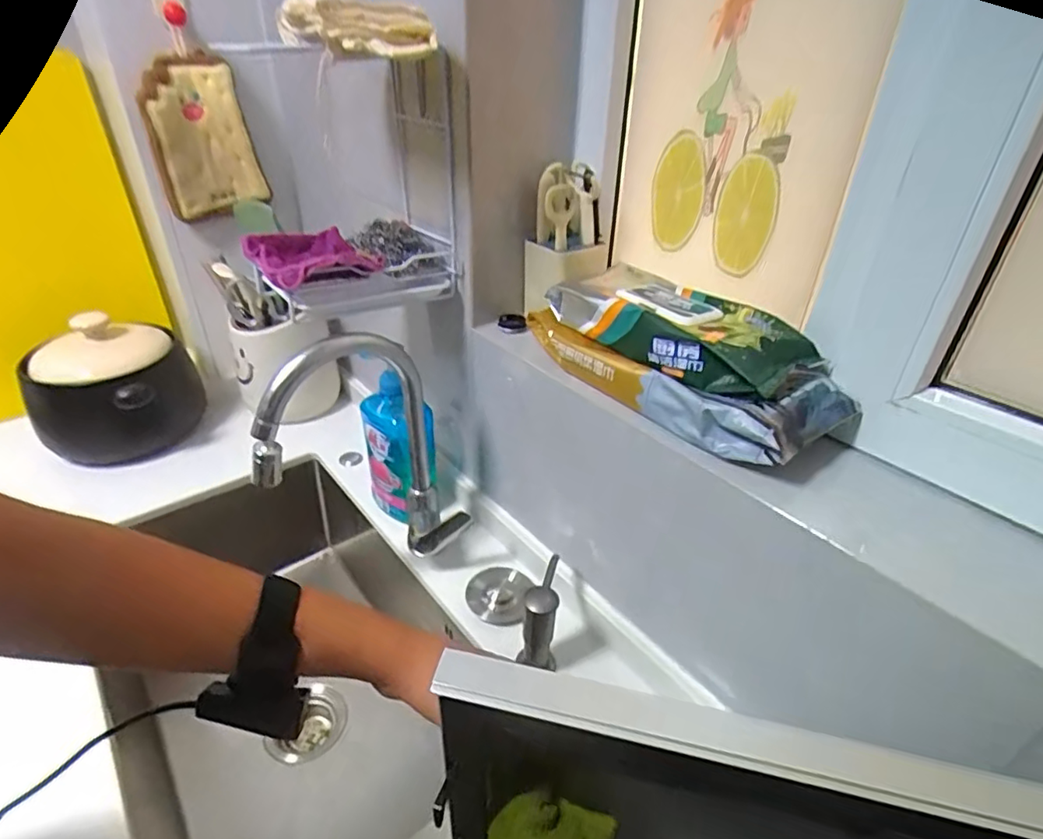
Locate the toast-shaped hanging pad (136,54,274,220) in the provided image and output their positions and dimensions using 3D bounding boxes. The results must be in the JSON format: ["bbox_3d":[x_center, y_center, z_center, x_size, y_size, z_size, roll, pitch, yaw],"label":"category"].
[{"bbox_3d":[-0.477,-0.420,0.866,0.141,0.207,0.040,-18,38,-27],"label":"toast-shaped hanging pad"}]

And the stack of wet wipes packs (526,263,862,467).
[{"bbox_3d":[0.146,-0.066,0.561,0.117,0.088,0.308,-24,41,-33],"label":"stack of wet wipes packs"}]

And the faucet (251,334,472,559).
[{"bbox_3d":[-0.180,0.045,0.659,0.206,0.266,0.110,-10,35,-17],"label":"faucet"}]

